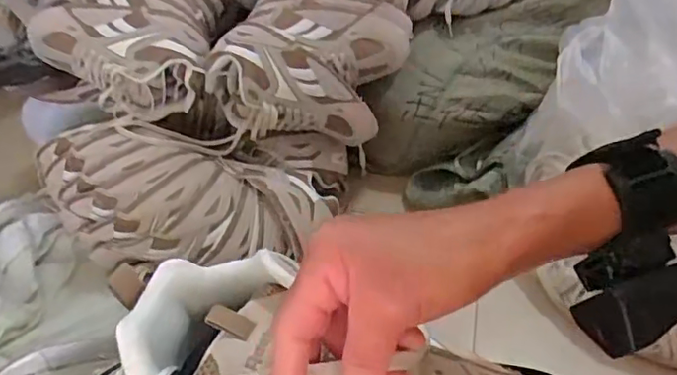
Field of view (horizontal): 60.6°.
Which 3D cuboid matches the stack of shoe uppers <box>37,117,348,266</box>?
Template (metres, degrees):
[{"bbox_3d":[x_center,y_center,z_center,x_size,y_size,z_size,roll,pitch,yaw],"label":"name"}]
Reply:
[{"bbox_3d":[-0.204,0.012,0.780,0.437,0.123,0.189,-6,48,-1],"label":"stack of shoe uppers"}]

